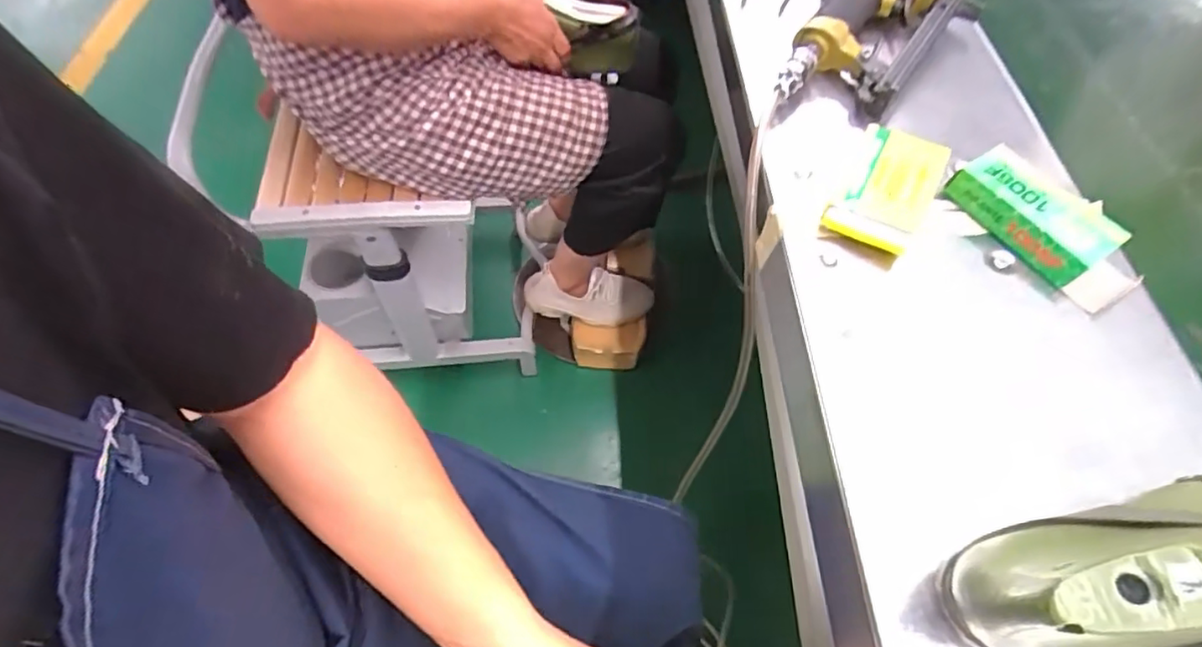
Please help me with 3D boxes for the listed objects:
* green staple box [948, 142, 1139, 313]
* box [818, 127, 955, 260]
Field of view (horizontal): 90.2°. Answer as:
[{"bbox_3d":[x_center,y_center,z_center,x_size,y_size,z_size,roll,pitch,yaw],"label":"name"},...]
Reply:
[{"bbox_3d":[0.316,-0.070,0.424,0.049,0.037,0.127,-27,62,-19],"label":"green staple box"},{"bbox_3d":[0.215,-0.103,0.446,0.061,0.025,0.118,27,59,14],"label":"box"}]

